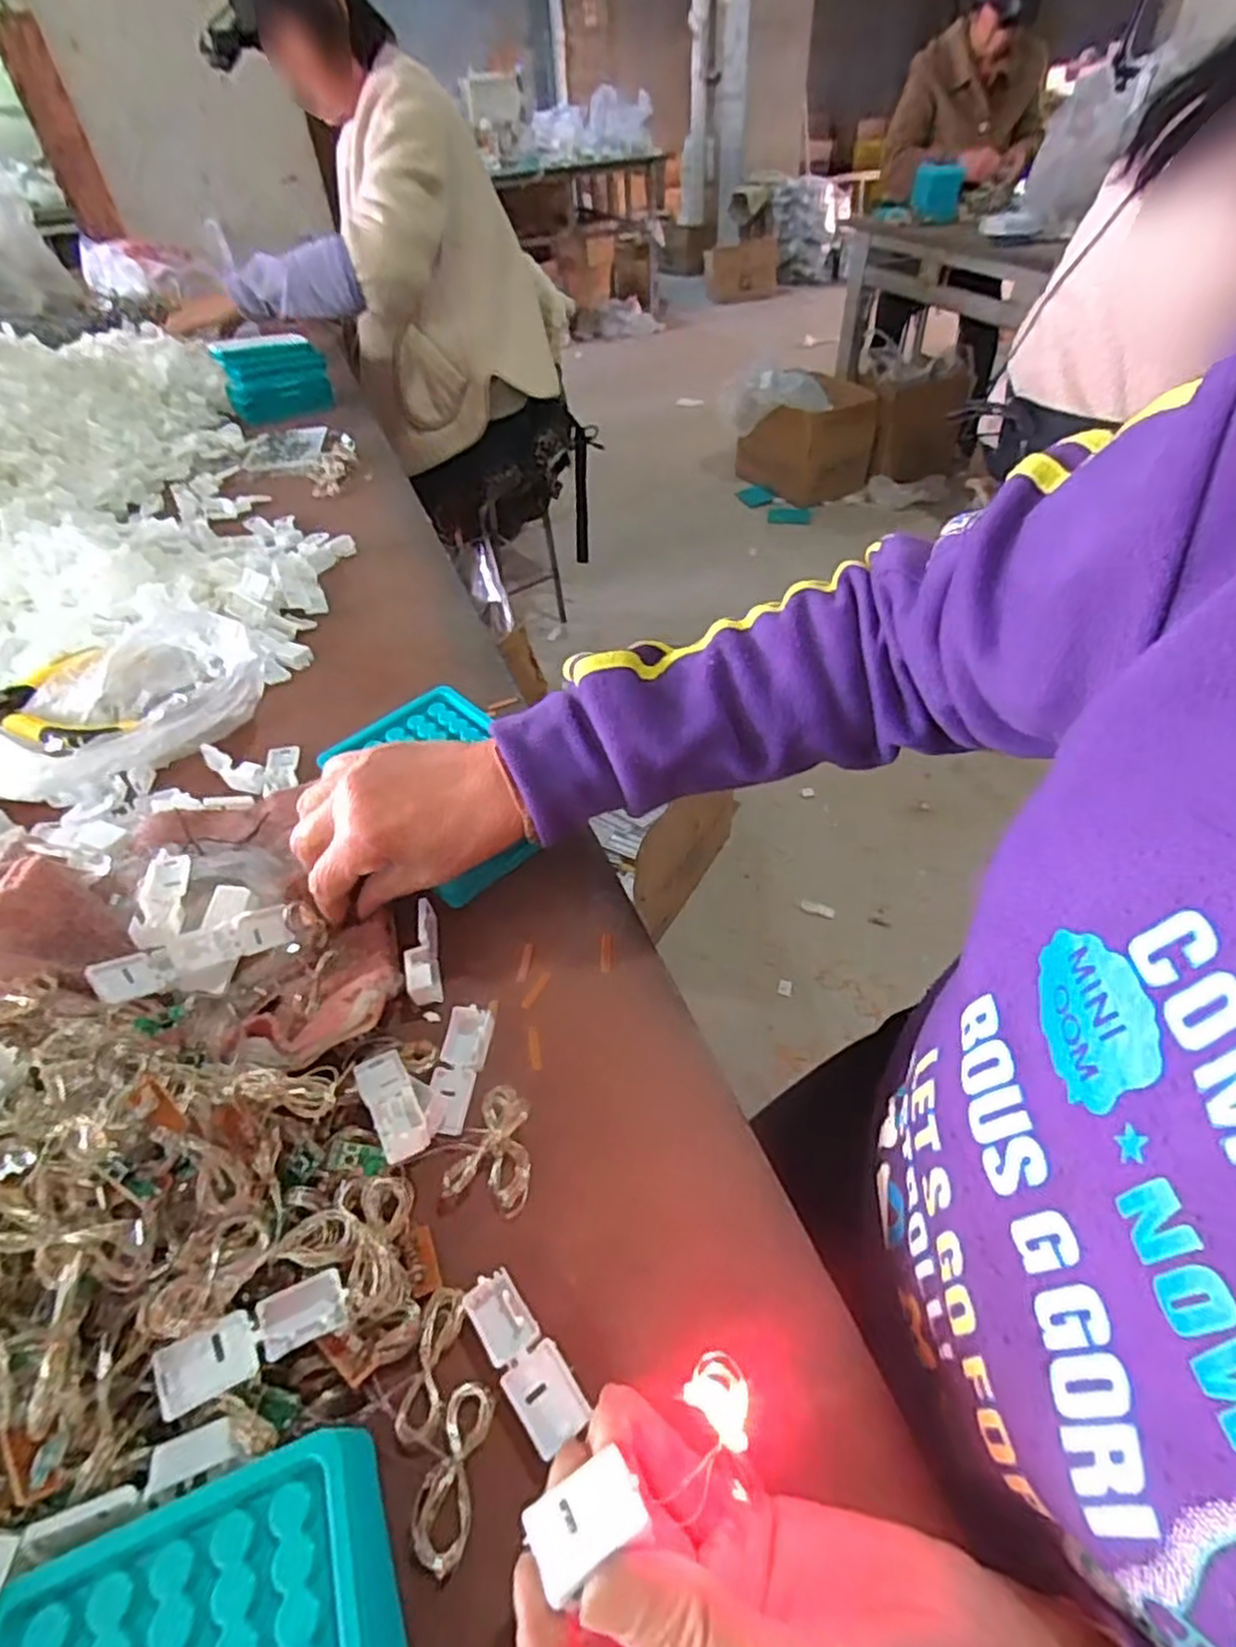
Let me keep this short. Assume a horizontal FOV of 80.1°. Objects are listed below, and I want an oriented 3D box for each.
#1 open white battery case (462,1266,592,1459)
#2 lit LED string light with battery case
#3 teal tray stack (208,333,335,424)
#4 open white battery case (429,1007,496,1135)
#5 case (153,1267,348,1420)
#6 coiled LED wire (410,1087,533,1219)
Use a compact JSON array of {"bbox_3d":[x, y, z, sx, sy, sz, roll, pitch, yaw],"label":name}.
[{"bbox_3d":[-0.033,0.185,0.255,0.021,0.007,0.056,-32,52,-25],"label":"open white battery case"},{"bbox_3d":[0.007,0.164,0.188,0.063,0.013,0.019,-19,46,-28],"label":"lit LED string light with battery case"},{"bbox_3d":[-0.496,-0.649,1.070,0.148,0.090,0.060,-15,46,-11],"label":"teal tray stack"},{"bbox_3d":[-0.072,0.110,0.330,0.020,0.013,0.055,5,46,9],"label":"open white battery case"},{"bbox_3d":[-0.119,0.168,0.241,0.056,0.011,0.018,-14,44,-31],"label":"case"},{"bbox_3d":[-0.051,0.135,0.303,0.045,0.012,0.047,29,54,28],"label":"coiled LED wire"}]

